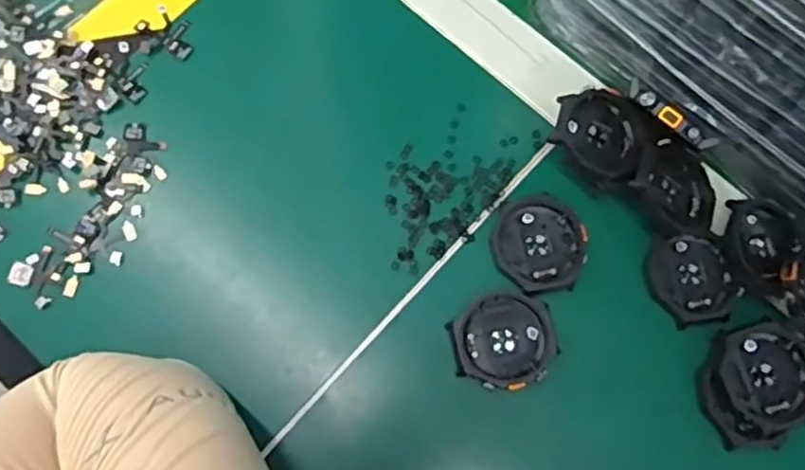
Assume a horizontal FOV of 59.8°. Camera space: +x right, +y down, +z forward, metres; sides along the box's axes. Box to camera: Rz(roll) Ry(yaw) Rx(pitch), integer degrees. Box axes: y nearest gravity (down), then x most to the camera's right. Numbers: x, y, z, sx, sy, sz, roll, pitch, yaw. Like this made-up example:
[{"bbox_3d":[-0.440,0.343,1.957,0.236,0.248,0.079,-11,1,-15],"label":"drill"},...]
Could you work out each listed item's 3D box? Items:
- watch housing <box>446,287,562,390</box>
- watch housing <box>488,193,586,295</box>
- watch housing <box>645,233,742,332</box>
[{"bbox_3d":[0.052,0.053,0.358,0.054,0.012,0.049,-12,75,-6],"label":"watch housing"},{"bbox_3d":[0.073,0.005,0.374,0.049,0.008,0.051,1,74,-2],"label":"watch housing"},{"bbox_3d":[0.151,0.023,0.370,0.047,0.008,0.048,-9,70,-16],"label":"watch housing"}]

